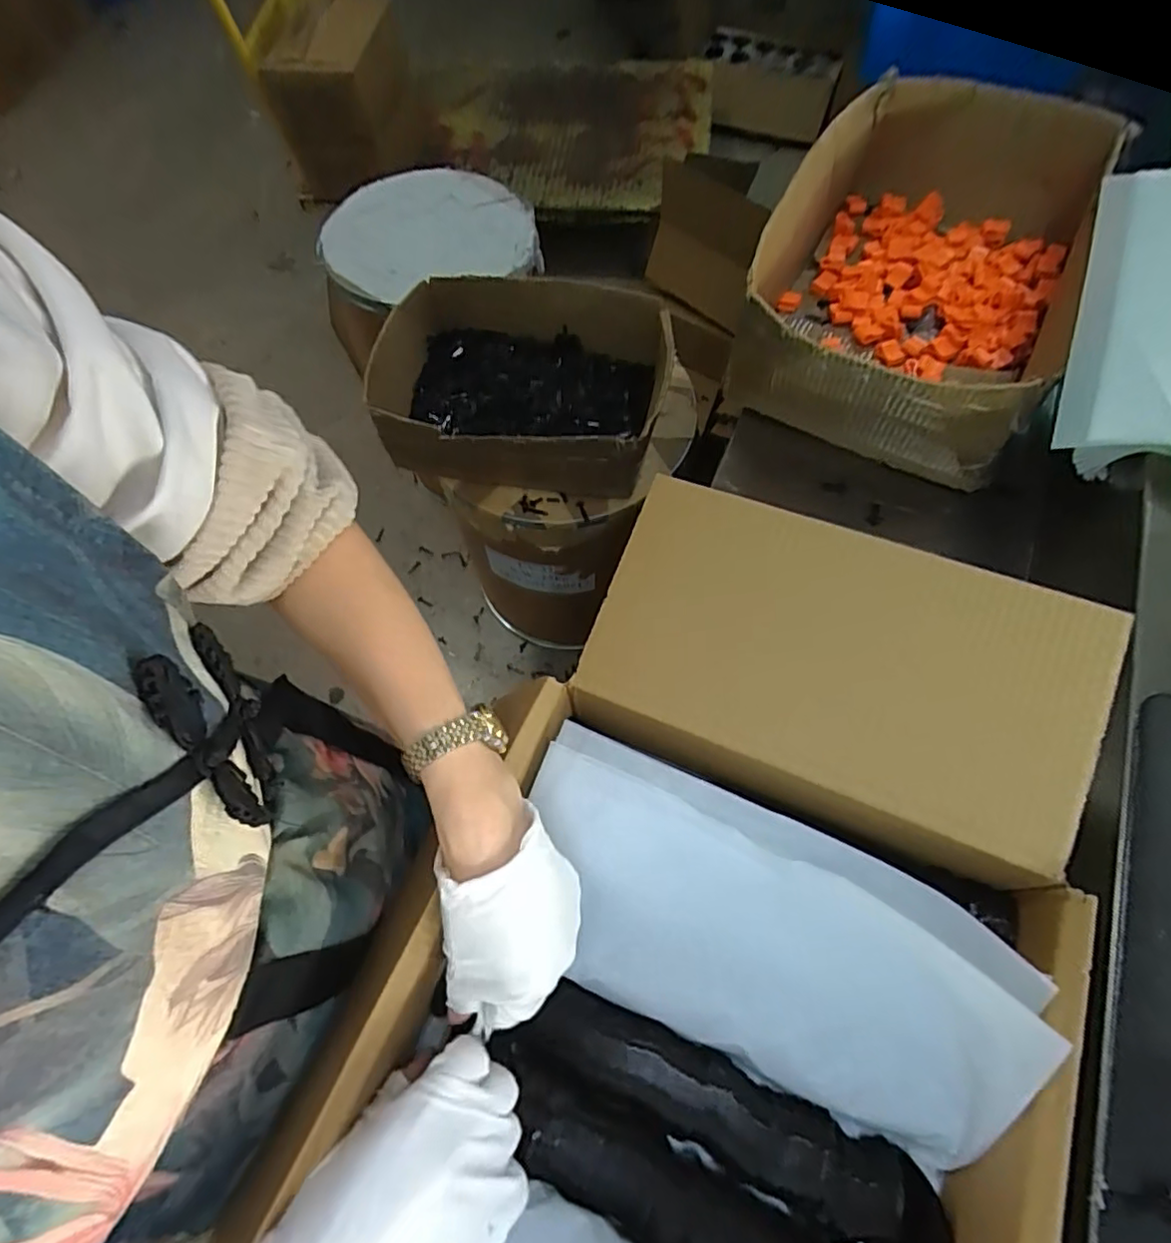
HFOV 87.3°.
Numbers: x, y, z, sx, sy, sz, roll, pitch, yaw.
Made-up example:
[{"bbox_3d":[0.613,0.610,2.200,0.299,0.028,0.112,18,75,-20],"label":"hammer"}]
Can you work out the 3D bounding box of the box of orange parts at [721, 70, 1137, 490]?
[{"bbox_3d":[0.362,-0.387,0.675,0.297,0.131,0.484,25,68,13],"label":"box of orange parts"}]

